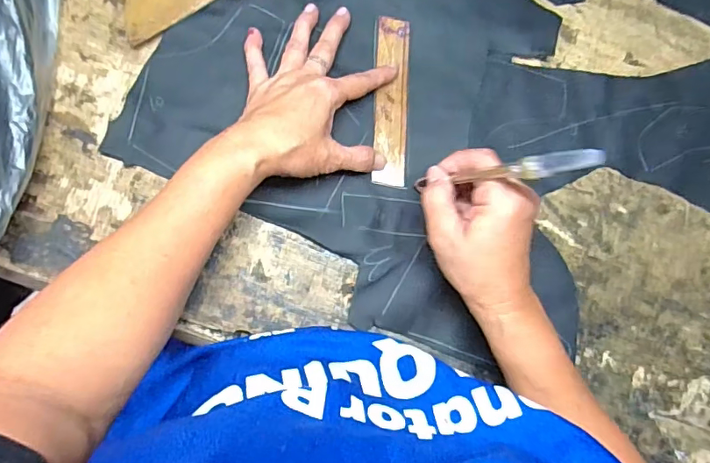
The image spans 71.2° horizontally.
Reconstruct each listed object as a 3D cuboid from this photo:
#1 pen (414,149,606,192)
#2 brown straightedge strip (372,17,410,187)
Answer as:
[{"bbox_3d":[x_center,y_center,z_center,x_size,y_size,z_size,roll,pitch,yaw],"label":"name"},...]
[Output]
[{"bbox_3d":[0.083,-0.035,0.308,0.012,0.152,0.011,17,82,-27],"label":"pen"},{"bbox_3d":[0.029,-0.103,0.394,0.026,0.004,0.133,2,85,-5],"label":"brown straightedge strip"}]

